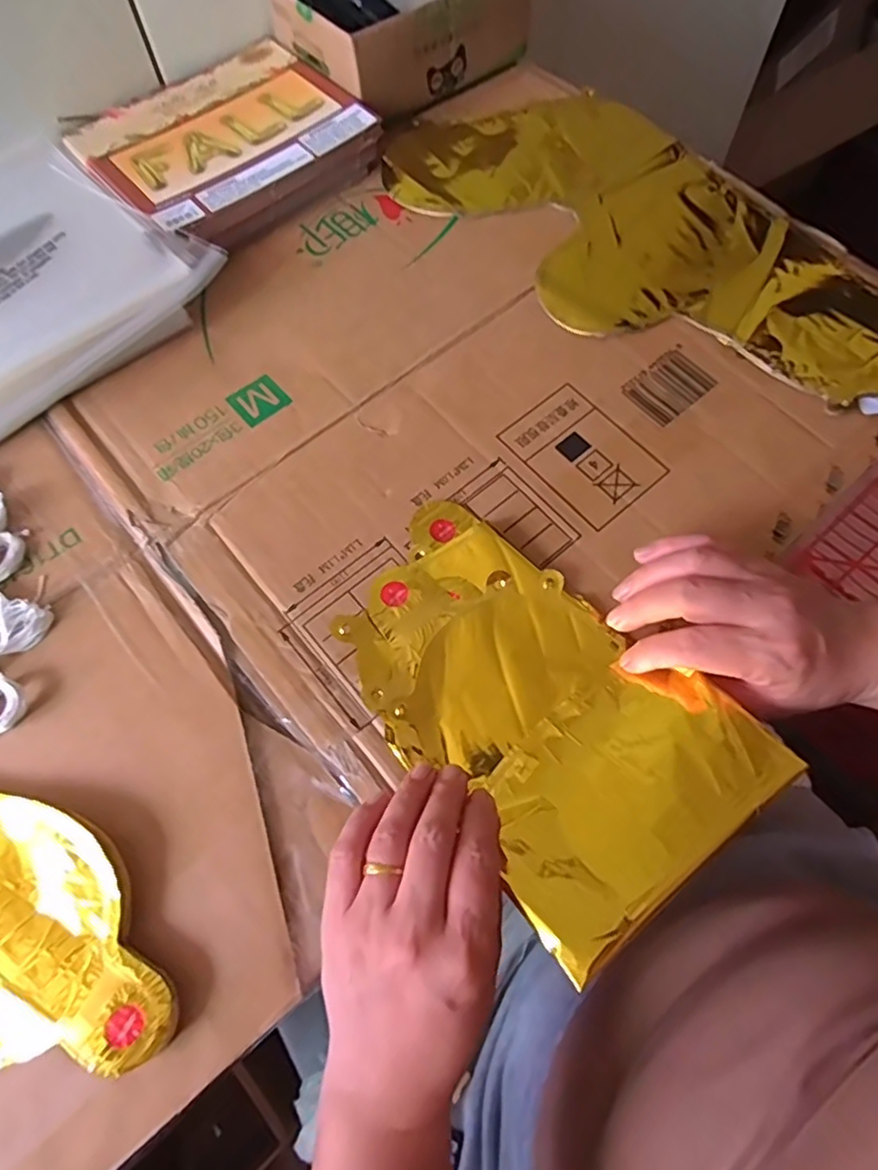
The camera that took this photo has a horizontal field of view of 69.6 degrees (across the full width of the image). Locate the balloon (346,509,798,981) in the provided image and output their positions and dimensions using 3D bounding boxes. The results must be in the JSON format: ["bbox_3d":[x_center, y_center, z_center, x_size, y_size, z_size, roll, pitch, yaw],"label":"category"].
[{"bbox_3d":[0.043,0.051,0.322,0.134,0.043,0.218,-37,71,-13],"label":"balloon"}]

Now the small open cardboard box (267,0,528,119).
[{"bbox_3d":[-0.033,-0.476,0.526,0.185,0.065,0.142,-39,71,-14],"label":"small open cardboard box"}]

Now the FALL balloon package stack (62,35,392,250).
[{"bbox_3d":[-0.165,-0.345,0.495,0.191,0.029,0.184,-39,71,-14],"label":"FALL balloon package stack"}]

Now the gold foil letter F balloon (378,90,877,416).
[{"bbox_3d":[0.155,-0.247,0.455,0.193,0.012,0.423,-38,71,-14],"label":"gold foil letter F balloon"}]

